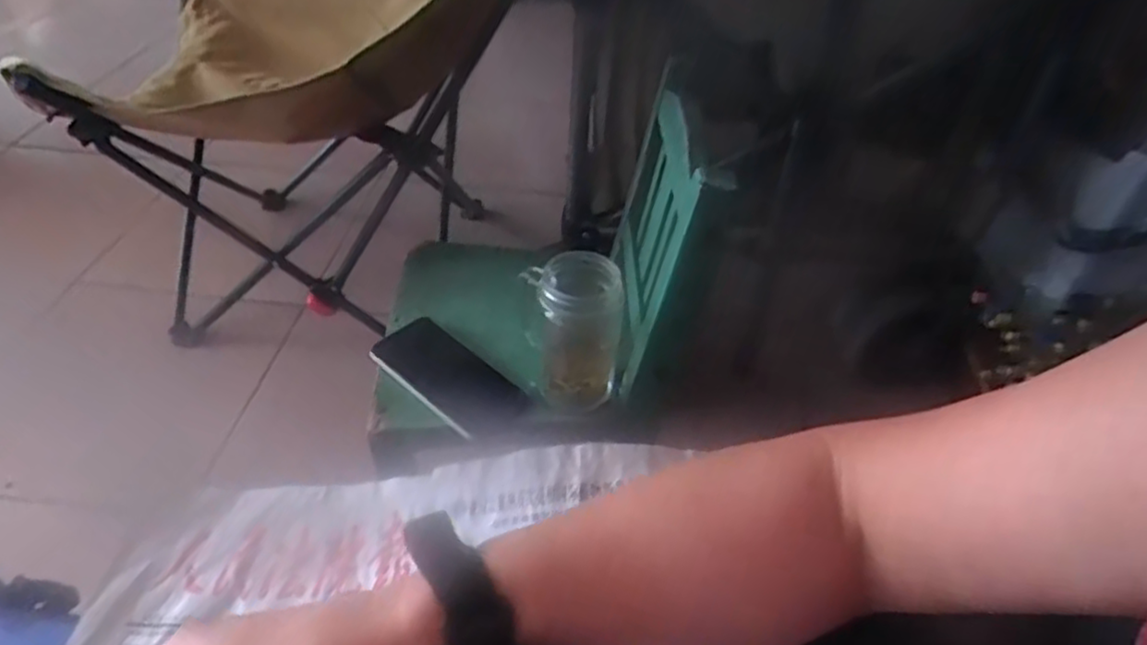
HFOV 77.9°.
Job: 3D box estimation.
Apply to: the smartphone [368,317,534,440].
[{"bbox_3d":[-0.121,0.053,0.701,0.158,0.013,0.074,37,62,20],"label":"smartphone"}]

